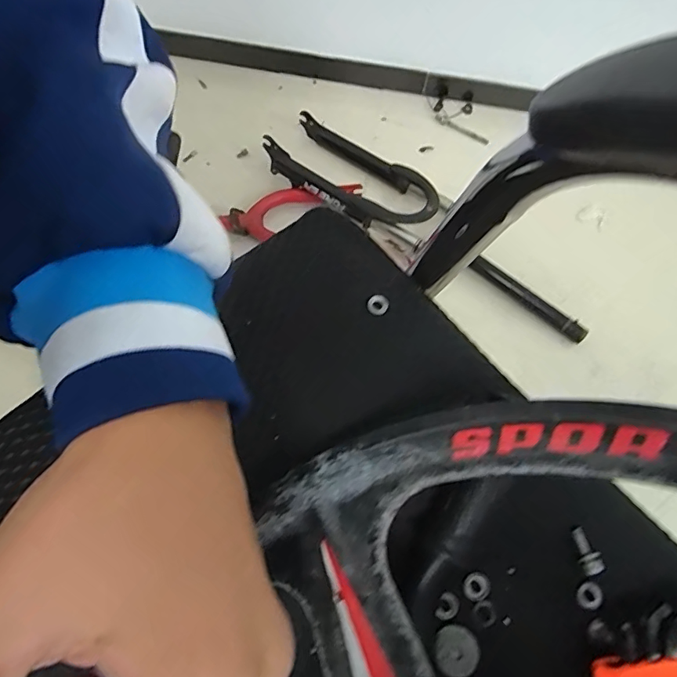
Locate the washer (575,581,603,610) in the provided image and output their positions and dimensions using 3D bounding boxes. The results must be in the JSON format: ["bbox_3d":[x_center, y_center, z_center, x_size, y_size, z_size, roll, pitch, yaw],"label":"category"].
[{"bbox_3d":[0.127,0.130,0.247,0.012,0.004,0.013,1,71,-2],"label":"washer"}]

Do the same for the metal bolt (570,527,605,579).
[{"bbox_3d":[0.128,0.110,0.252,0.010,0.009,0.023,-10,71,-6],"label":"metal bolt"}]

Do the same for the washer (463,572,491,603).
[{"bbox_3d":[0.070,0.126,0.245,0.013,0.004,0.013,1,71,-2],"label":"washer"}]

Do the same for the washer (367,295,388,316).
[{"bbox_3d":[0.024,-0.020,0.292,0.012,0.004,0.012,1,71,-2],"label":"washer"}]

